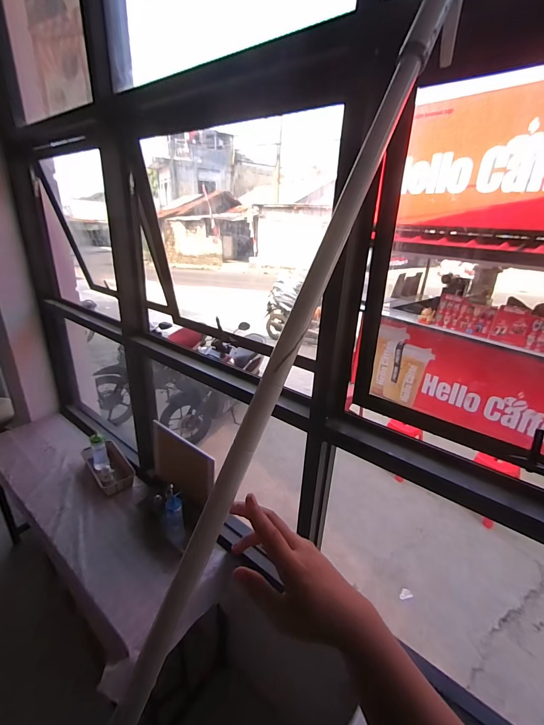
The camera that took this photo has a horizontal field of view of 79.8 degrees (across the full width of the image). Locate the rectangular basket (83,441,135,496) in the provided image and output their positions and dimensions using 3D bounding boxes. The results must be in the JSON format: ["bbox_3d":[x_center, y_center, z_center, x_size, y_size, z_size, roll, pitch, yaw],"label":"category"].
[{"bbox_3d":[-0.814,0.522,1.623,0.162,0.090,0.338,-16,30,-38],"label":"rectangular basket"}]

